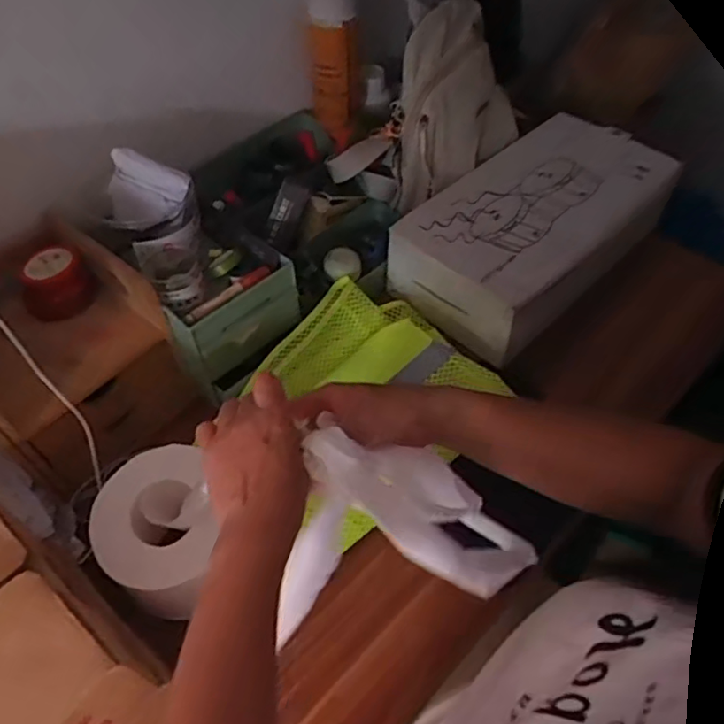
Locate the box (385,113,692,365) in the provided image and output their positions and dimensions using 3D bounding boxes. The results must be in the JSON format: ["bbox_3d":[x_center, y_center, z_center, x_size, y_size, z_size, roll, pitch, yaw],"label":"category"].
[{"bbox_3d":[0.235,-0.183,0.833,0.385,0.122,0.198,-36,59,-25],"label":"box"}]

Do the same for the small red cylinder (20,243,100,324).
[{"bbox_3d":[-0.337,-0.088,0.656,0.077,0.051,0.067,-34,58,-23],"label":"small red cylinder"}]

